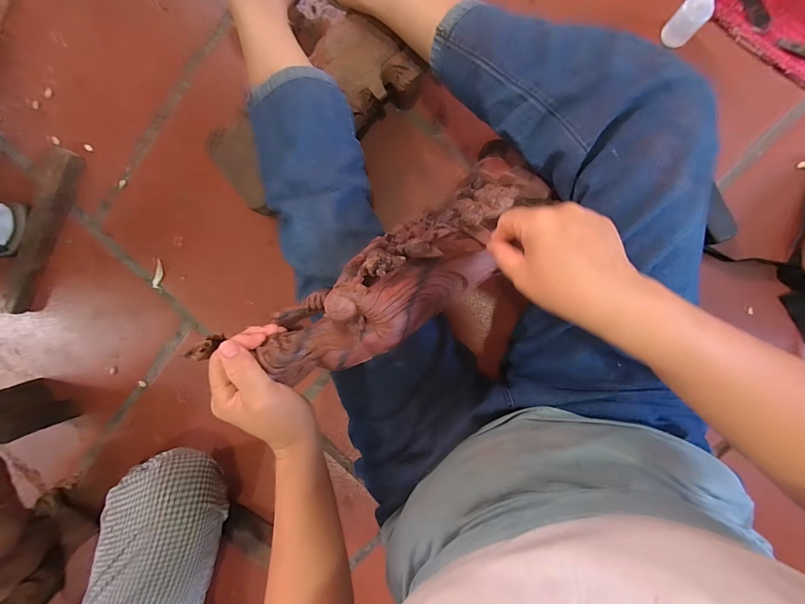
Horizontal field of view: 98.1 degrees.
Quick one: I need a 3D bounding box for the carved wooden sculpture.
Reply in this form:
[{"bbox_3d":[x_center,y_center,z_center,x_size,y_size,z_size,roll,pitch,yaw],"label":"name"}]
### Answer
[{"bbox_3d":[0.009,-0.033,0.341,0.376,0.063,0.102,-40,89,-15],"label":"carved wooden sculpture"}]

